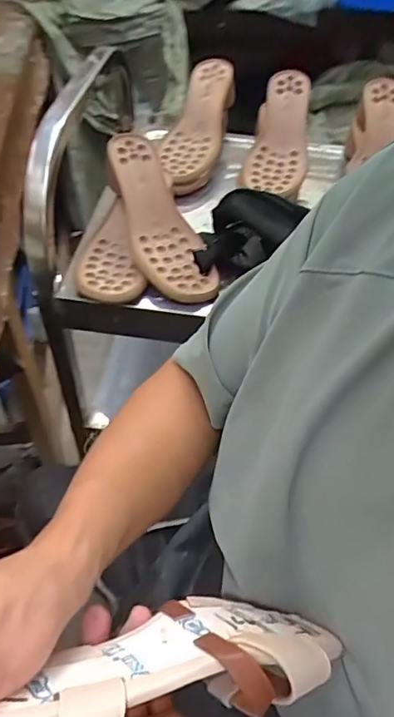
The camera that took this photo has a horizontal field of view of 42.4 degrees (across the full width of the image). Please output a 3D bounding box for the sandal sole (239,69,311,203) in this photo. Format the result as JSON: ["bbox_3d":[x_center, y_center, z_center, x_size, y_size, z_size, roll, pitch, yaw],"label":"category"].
[{"bbox_3d":[0.128,-0.345,0.772,0.088,0.026,0.228,10,73,7],"label":"sandal sole"}]

